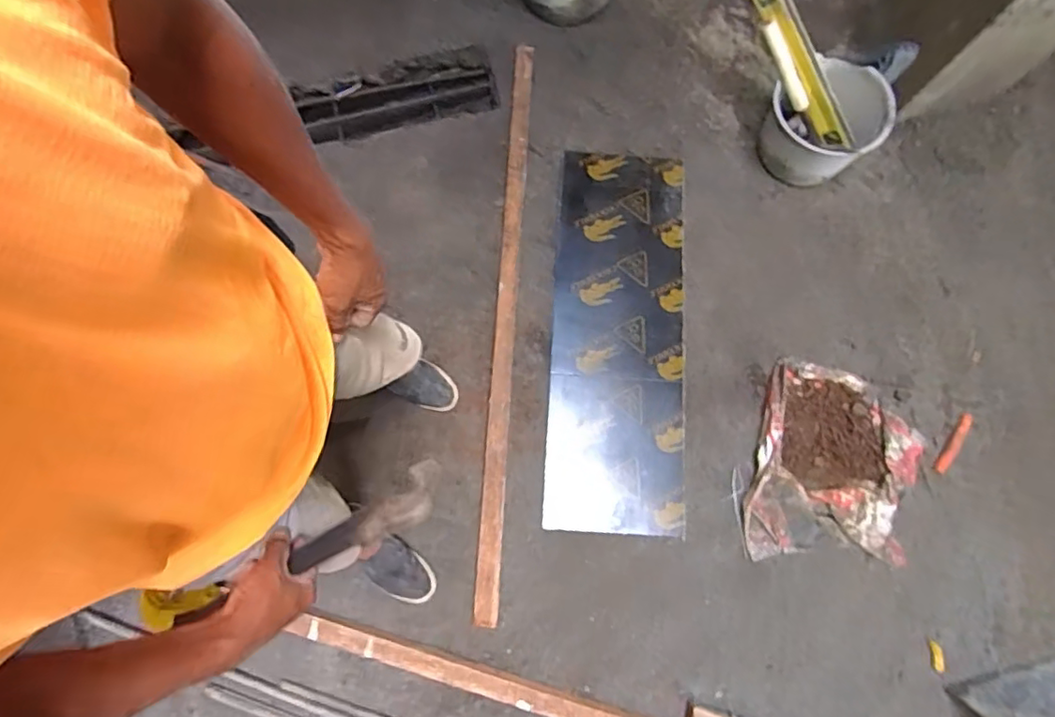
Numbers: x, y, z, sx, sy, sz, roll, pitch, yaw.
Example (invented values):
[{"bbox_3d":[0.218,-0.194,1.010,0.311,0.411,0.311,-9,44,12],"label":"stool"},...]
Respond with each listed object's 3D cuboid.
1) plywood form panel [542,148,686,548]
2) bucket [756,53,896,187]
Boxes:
[{"bbox_3d":[0.224,-0.064,1.433,0.320,0.022,0.950,4,77,-2],"label":"plywood form panel"},{"bbox_3d":[0.749,-0.592,1.492,0.277,0.200,0.266,0,76,-1],"label":"bucket"}]

